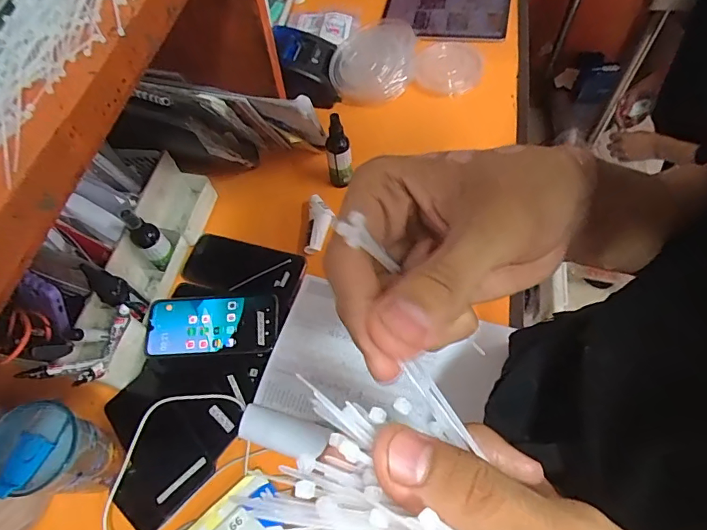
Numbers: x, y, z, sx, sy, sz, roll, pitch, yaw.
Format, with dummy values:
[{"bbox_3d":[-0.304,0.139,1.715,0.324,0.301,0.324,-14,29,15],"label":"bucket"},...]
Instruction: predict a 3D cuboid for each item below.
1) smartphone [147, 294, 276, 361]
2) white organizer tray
[{"bbox_3d":[-0.188,0.077,0.614,0.174,0.007,0.081,-7,60,1],"label":"smartphone"},{"bbox_3d":[-0.283,-0.002,0.654,0.076,0.095,0.327,10,61,10],"label":"white organizer tray"}]

